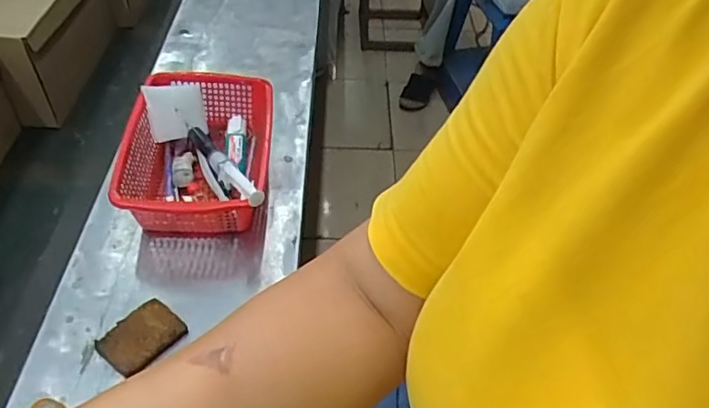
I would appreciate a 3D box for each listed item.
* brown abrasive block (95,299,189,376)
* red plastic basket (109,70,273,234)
[{"bbox_3d":[-0.193,0.120,0.509,0.049,0.012,0.067,31,52,26],"label":"brown abrasive block"},{"bbox_3d":[-0.173,-0.057,0.638,0.157,0.082,0.224,-1,45,-3],"label":"red plastic basket"}]

